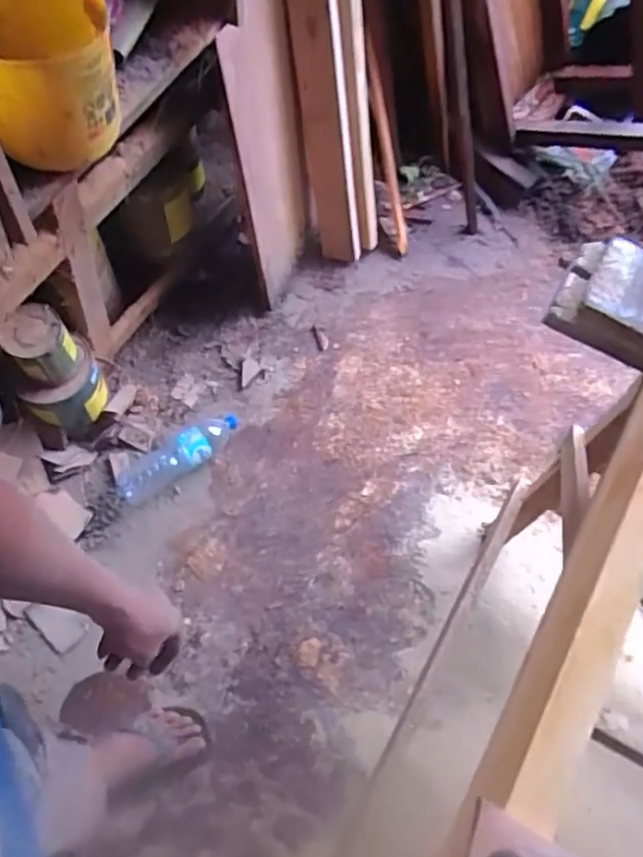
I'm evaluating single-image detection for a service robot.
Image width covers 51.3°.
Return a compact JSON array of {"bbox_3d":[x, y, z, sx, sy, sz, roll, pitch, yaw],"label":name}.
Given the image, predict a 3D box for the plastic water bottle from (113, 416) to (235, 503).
[{"bbox_3d":[-0.302,0.054,1.432,0.296,0.064,0.088,-32,71,-19],"label":"plastic water bottle"}]

